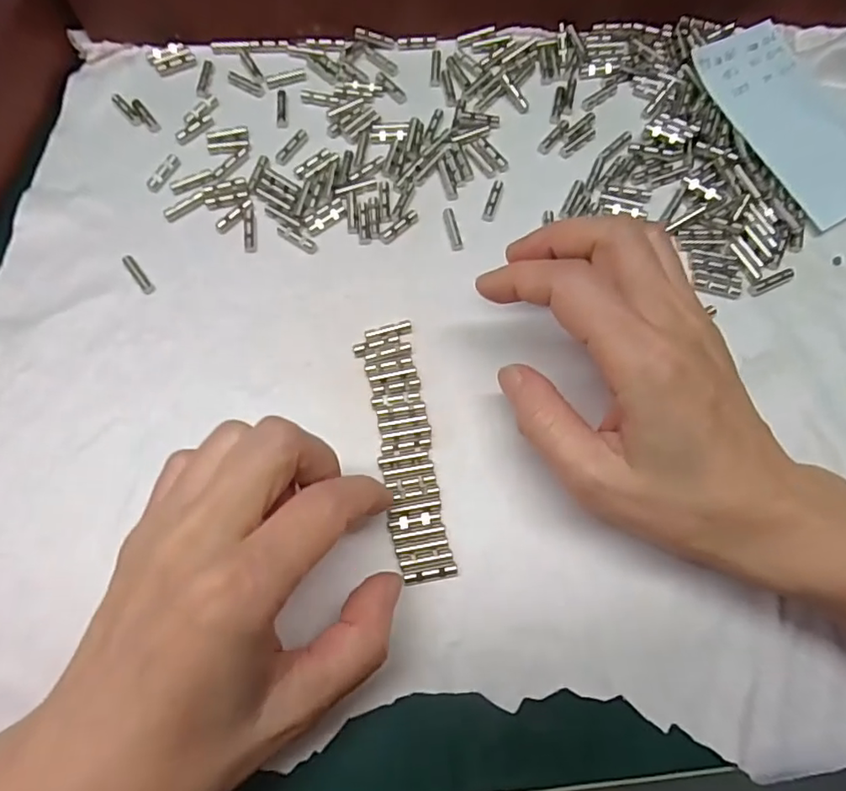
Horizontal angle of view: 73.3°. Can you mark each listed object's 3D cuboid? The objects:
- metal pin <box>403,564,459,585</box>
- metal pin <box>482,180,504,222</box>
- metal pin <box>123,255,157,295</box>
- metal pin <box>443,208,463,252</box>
[{"bbox_3d":[0.003,0.066,0.211,0.020,0.004,0.004,-10,73,-3],"label":"metal pin"},{"bbox_3d":[0.033,-0.091,0.265,0.006,0.004,0.021,16,74,5],"label":"metal pin"},{"bbox_3d":[-0.128,-0.055,0.253,0.005,0.004,0.023,-37,76,-10],"label":"metal pin"},{"bbox_3d":[0.014,-0.076,0.260,0.006,0.004,0.021,-13,73,-4],"label":"metal pin"}]

